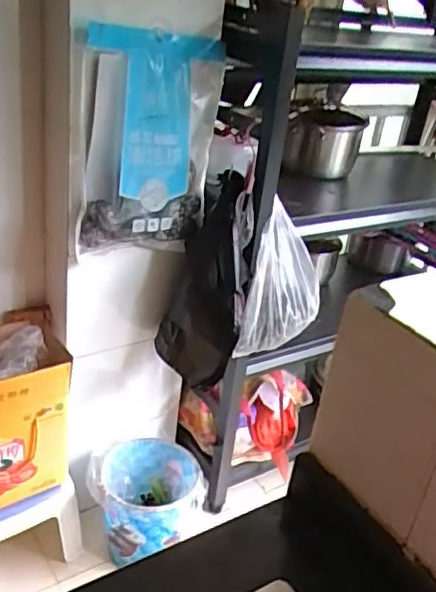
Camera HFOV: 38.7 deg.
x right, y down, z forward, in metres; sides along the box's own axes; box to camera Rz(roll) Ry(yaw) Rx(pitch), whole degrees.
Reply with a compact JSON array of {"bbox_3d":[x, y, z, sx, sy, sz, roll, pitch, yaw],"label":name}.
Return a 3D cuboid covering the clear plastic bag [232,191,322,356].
[{"bbox_3d":[0.122,-0.036,1.311,0.201,0.264,0.128,-5,31,-22],"label":"clear plastic bag"}]

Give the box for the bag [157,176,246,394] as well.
[{"bbox_3d":[-0.035,-0.024,1.279,0.153,0.385,0.210,4,29,-6],"label":"bag"}]

